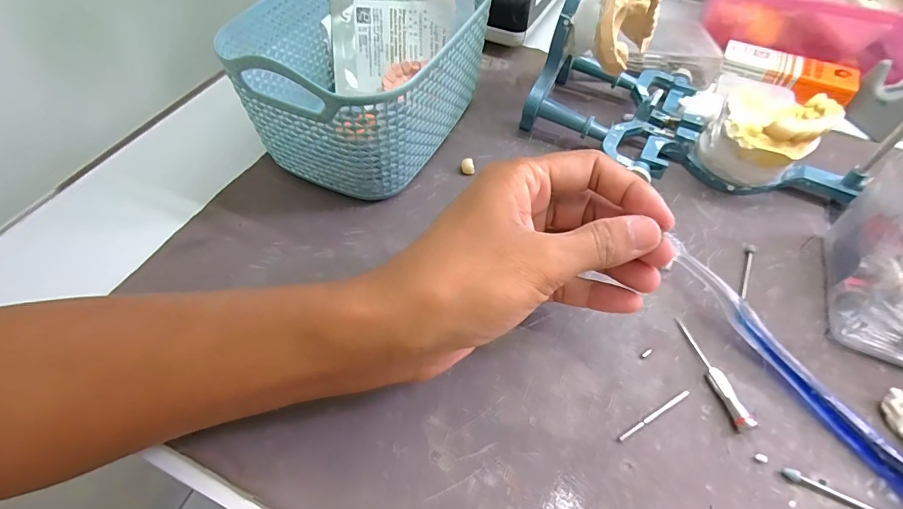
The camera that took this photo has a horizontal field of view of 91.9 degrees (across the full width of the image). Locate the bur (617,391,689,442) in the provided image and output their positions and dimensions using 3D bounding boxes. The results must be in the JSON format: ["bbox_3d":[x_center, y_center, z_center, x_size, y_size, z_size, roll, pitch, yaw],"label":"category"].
[{"bbox_3d":[0.096,0.075,0.205,0.044,0.004,0.004,-25,60,-16],"label":"bur"}]

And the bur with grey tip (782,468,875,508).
[{"bbox_3d":[0.167,0.103,0.188,0.043,0.004,0.005,20,59,12],"label":"bur with grey tip"}]

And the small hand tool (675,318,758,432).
[{"bbox_3d":[0.130,0.057,0.218,0.007,0.010,0.058,-8,55,-8],"label":"small hand tool"}]

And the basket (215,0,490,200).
[{"bbox_3d":[-0.050,-0.124,0.290,0.118,0.079,0.168,22,56,13],"label":"basket"}]

